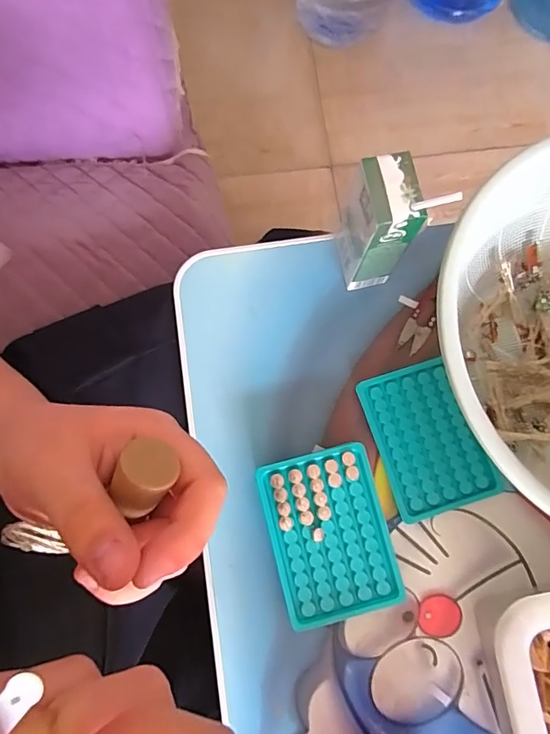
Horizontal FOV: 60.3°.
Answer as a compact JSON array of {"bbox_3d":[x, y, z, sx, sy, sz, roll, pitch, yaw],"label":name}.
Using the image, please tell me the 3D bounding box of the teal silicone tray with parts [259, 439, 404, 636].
[{"bbox_3d":[0.045,0.136,0.390,0.095,0.009,0.129,-14,82,-3],"label":"teal silicone tray with parts"}]

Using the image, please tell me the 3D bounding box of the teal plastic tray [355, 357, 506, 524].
[{"bbox_3d":[0.137,0.064,0.427,0.090,0.007,0.128,-18,80,-5],"label":"teal plastic tray"}]

